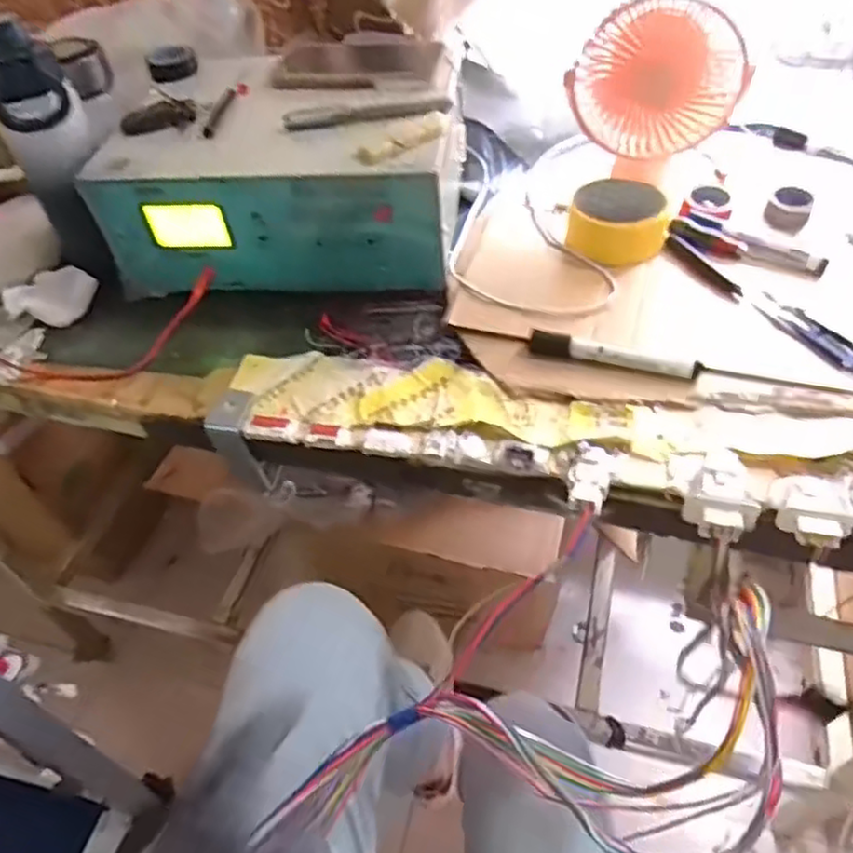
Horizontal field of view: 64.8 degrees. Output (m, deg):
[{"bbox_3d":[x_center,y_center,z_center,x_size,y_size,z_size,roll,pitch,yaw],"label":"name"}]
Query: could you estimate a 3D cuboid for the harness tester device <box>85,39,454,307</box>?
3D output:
[{"bbox_3d":[-0.135,-0.264,0.668,0.332,0.122,0.252,1,49,6],"label":"harness tester device"}]

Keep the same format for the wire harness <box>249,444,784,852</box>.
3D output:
[{"bbox_3d":[0.066,0.135,0.436,0.280,0.115,0.228,3,49,7],"label":"wire harness"}]

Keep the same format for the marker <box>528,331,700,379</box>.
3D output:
[{"bbox_3d":[0.145,-0.057,0.523,0.128,0.013,0.013,14,51,16],"label":"marker"}]

